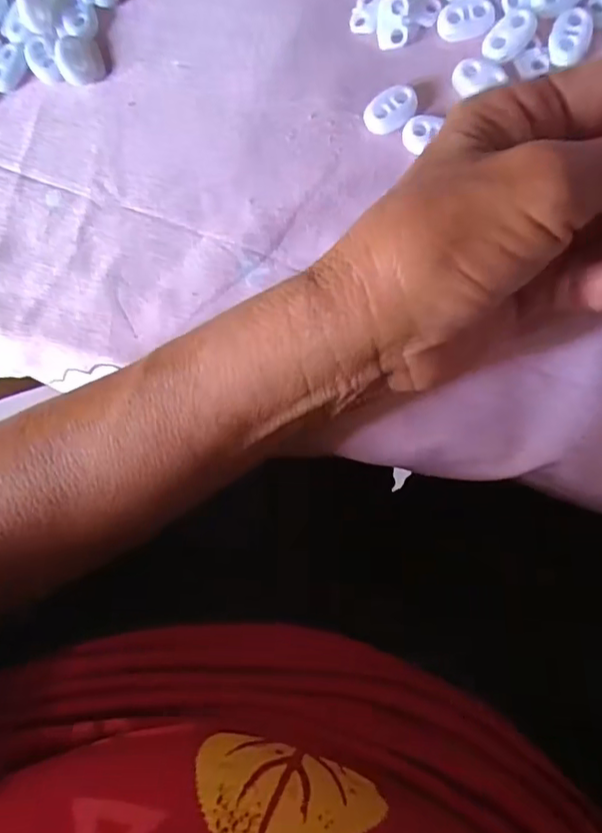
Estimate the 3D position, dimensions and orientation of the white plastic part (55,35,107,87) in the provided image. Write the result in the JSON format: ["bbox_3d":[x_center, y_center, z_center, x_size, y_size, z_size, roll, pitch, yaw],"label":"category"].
[{"bbox_3d":[-0.098,-0.159,0.258,0.019,0.009,0.020,-1,86,9],"label":"white plastic part"}]

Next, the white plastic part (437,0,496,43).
[{"bbox_3d":[0.067,-0.161,0.234,0.022,0.004,0.016,-10,85,8],"label":"white plastic part"}]

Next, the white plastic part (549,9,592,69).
[{"bbox_3d":[0.106,-0.149,0.227,0.014,0.004,0.021,13,88,10],"label":"white plastic part"}]

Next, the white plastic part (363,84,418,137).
[{"bbox_3d":[0.037,-0.124,0.236,0.022,0.006,0.015,-41,81,4],"label":"white plastic part"}]

